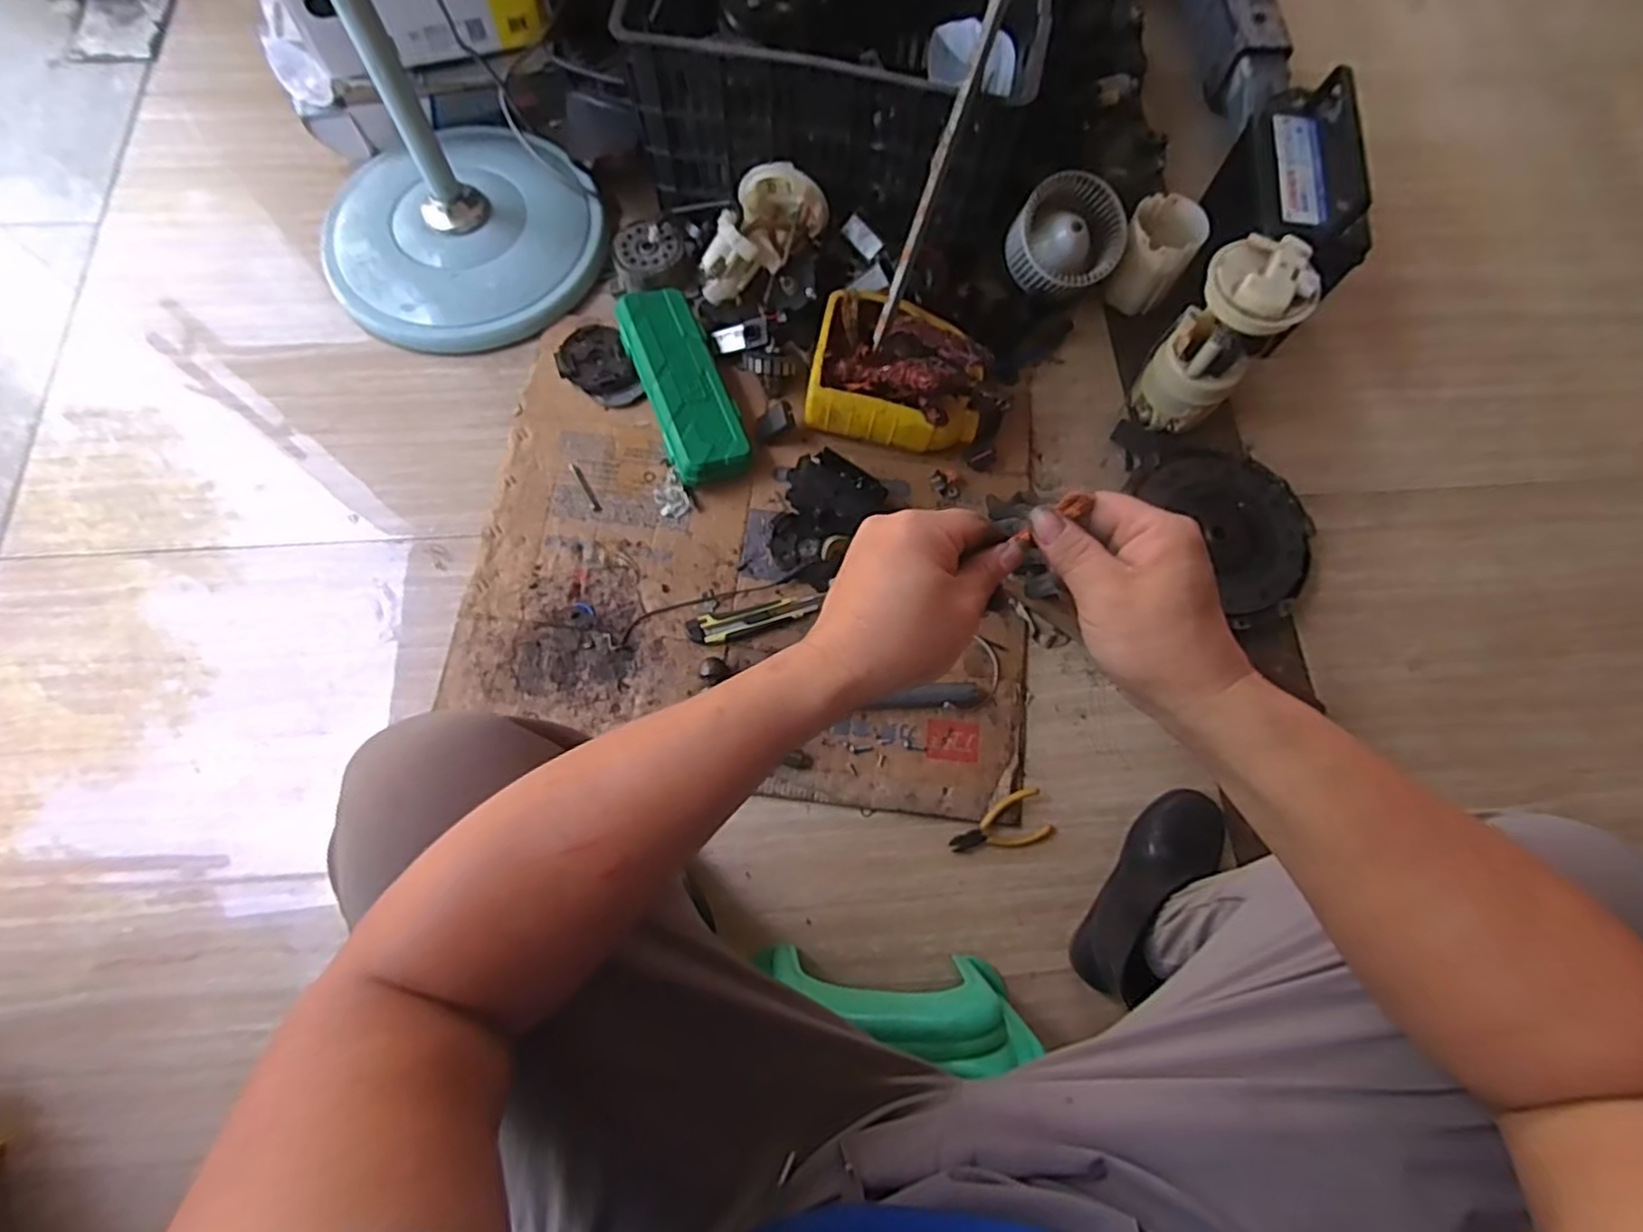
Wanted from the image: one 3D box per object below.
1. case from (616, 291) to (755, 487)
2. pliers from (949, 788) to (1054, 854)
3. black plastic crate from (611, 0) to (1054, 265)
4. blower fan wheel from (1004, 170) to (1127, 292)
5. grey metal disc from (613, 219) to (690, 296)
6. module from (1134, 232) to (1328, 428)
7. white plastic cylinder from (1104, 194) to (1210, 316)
[{"bbox_3d":[-0.182,-0.302,0.941,0.102,0.061,0.287,-22,75,-9],"label":"case"},{"bbox_3d":[0.199,0.236,0.795,0.114,0.018,0.056,-18,73,-4],"label":"pliers"},{"bbox_3d":[0.027,-0.733,0.956,0.515,0.206,0.387,13,72,2],"label":"black plastic crate"},{"bbox_3d":[0.330,-0.512,0.966,0.148,0.069,0.144,-2,101,-9],"label":"blower fan wheel"},{"bbox_3d":[-0.242,-0.507,1.006,0.100,0.046,0.111,-21,74,-5],"label":"grey metal disc"},{"bbox_3d":[0.487,-0.340,0.881,0.115,0.224,0.115,36,74,9],"label":"module"},{"bbox_3d":[0.464,-0.509,0.992,0.096,0.097,0.108,27,73,6],"label":"white plastic cylinder"}]

